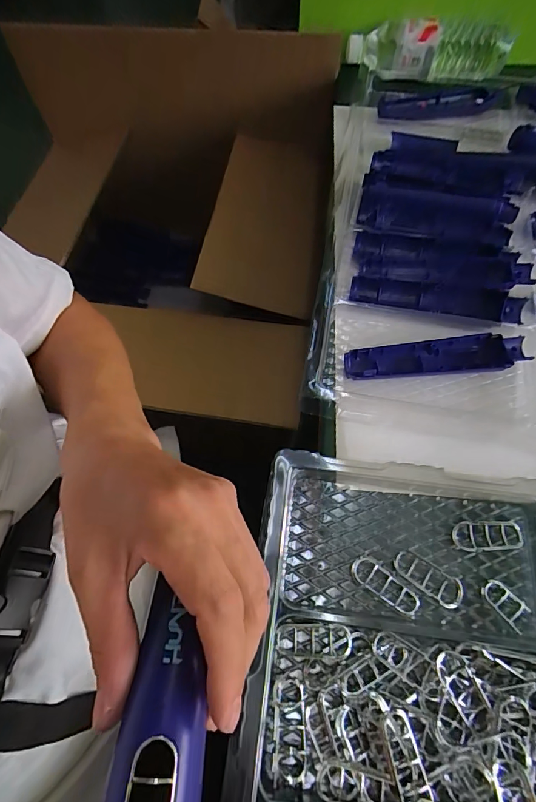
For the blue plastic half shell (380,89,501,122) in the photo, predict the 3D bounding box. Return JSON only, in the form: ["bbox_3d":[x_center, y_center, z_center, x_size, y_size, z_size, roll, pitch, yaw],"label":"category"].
[{"bbox_3d":[0.243,-0.430,0.574,0.181,0.018,0.053,-5,64,-2],"label":"blue plastic half shell"}]

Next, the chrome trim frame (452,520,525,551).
[{"bbox_3d":[0.175,0.107,0.316,0.055,0.007,0.022,0,64,0],"label":"chrome trim frame"}]

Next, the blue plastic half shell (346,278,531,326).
[{"bbox_3d":[0.170,-0.105,0.407,0.169,0.018,0.030,12,65,6],"label":"blue plastic half shell"}]

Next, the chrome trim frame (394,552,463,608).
[{"bbox_3d":[0.122,0.135,0.305,0.051,0.009,0.022,31,68,14],"label":"chrome trim frame"}]

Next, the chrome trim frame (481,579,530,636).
[{"bbox_3d":[0.176,0.151,0.297,0.020,0.007,0.035,-41,70,-17],"label":"chrome trim frame"}]

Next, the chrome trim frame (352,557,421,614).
[{"bbox_3d":[0.089,0.141,0.304,0.054,0.009,0.019,33,69,15],"label":"chrome trim frame"}]

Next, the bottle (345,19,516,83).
[{"bbox_3d":[0.243,-0.534,0.605,0.237,0.063,0.074,15,65,7],"label":"bottle"}]

